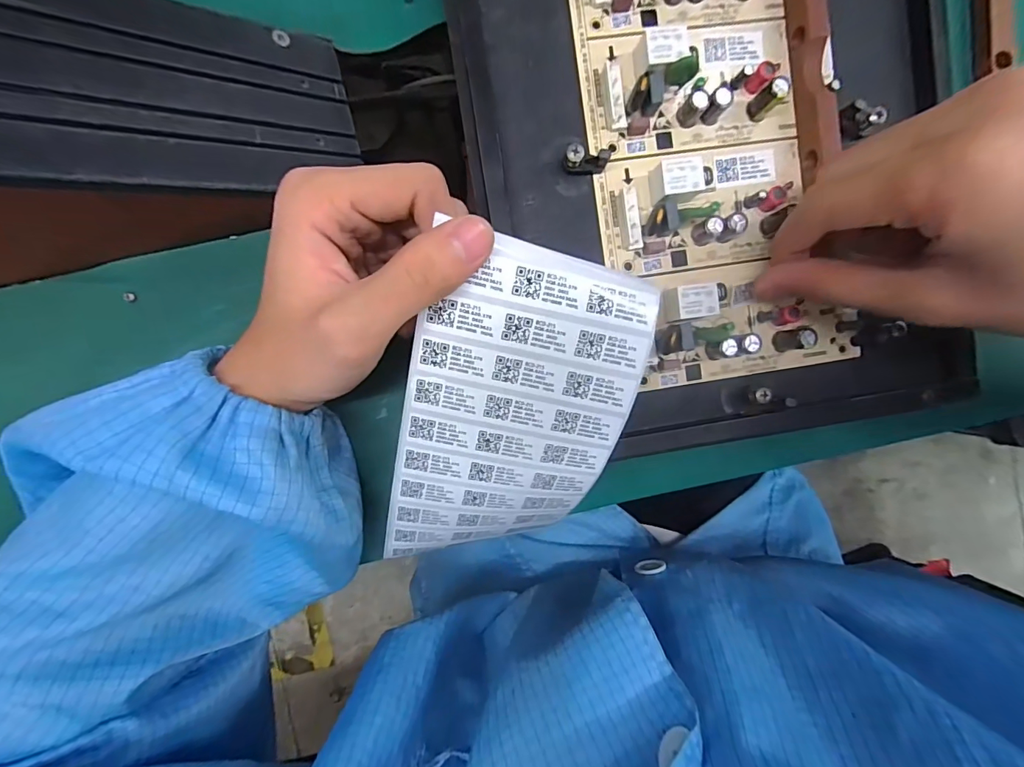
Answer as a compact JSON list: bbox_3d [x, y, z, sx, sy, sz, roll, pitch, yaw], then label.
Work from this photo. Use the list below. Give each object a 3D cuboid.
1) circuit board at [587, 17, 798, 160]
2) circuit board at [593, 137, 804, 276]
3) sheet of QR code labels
[{"bbox_3d":[0.085,-0.140,0.201,0.098,0.017,0.054,-8,93,-2],"label":"circuit board"},{"bbox_3d":[0.092,-0.085,0.204,0.099,0.015,0.054,-8,93,-2],"label":"circuit board"},{"bbox_3d":[-0.001,0.022,0.199,0.093,0.012,0.158,12,116,-6],"label":"sheet of QR code labels"}]

